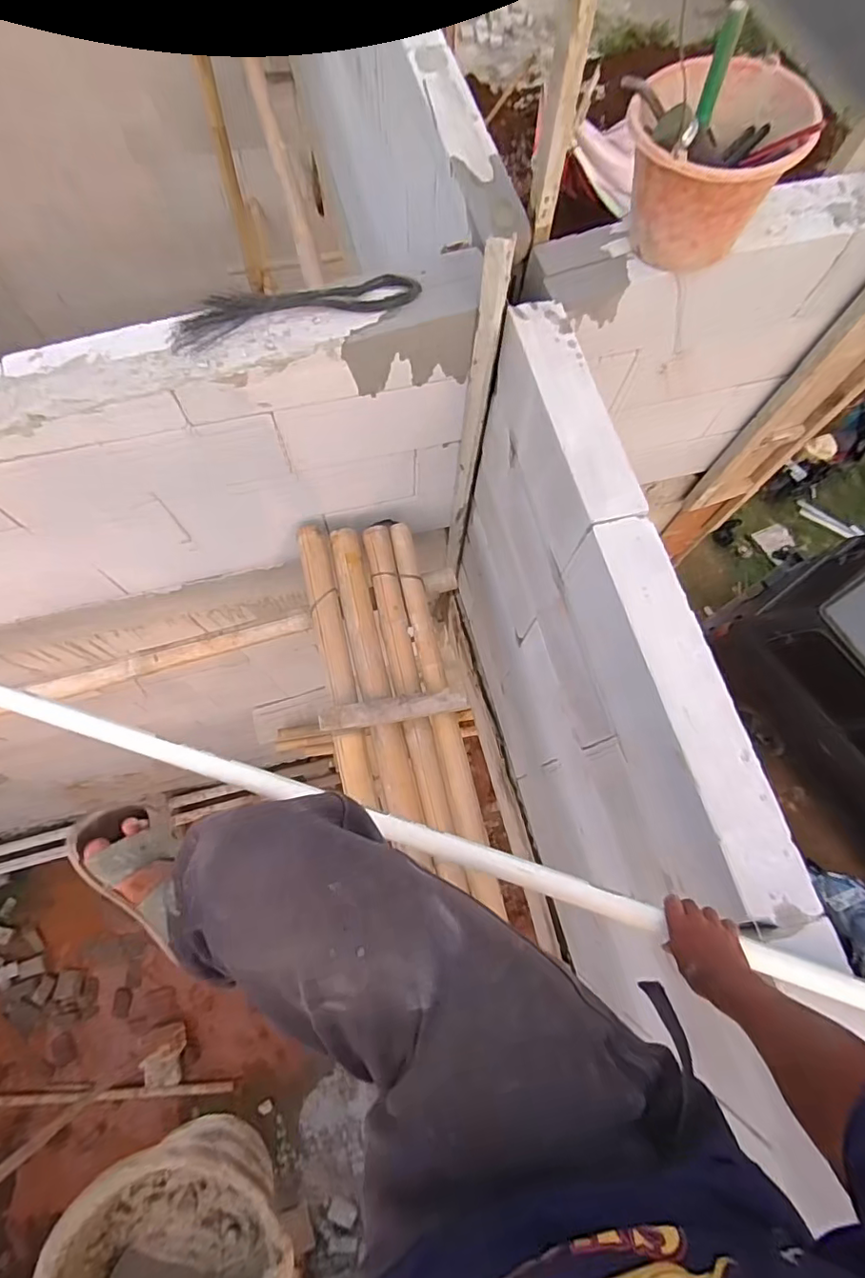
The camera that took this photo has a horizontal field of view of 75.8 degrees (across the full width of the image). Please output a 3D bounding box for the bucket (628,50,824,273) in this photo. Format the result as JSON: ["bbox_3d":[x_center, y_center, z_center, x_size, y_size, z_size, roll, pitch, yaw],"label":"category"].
[{"bbox_3d":[0.459,-0.808,0.943,0.261,0.241,0.265,1,71,-2],"label":"bucket"}]

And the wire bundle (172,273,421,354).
[{"bbox_3d":[-0.253,-0.614,1.018,0.458,0.033,0.109,-12,72,-6],"label":"wire bundle"}]

